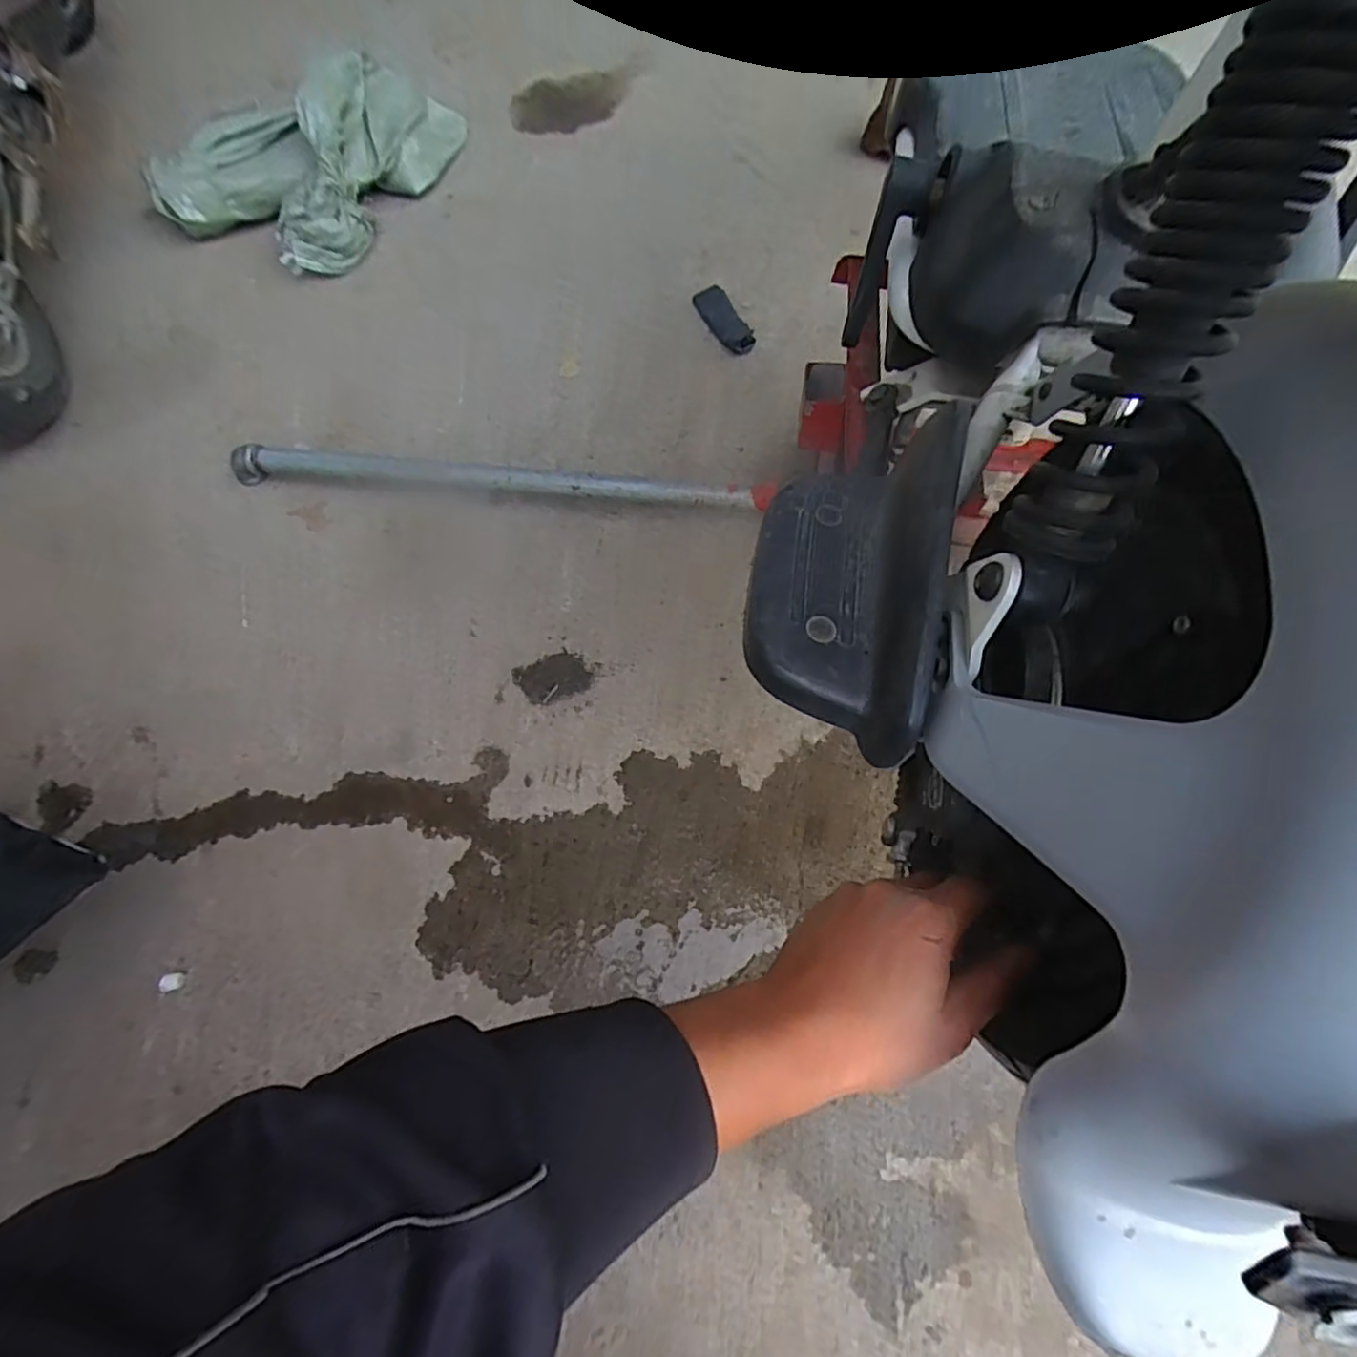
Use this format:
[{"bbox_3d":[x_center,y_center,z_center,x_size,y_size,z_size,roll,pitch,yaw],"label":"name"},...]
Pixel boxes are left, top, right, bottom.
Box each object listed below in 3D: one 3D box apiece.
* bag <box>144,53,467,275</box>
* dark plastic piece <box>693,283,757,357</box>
[{"bbox_3d":[-0.643,-0.933,1.113,0.367,0.168,0.467,18,67,11],"label":"bag"},{"bbox_3d":[0.069,-0.547,0.981,0.055,0.013,0.160,-23,66,-8],"label":"dark plastic piece"}]

